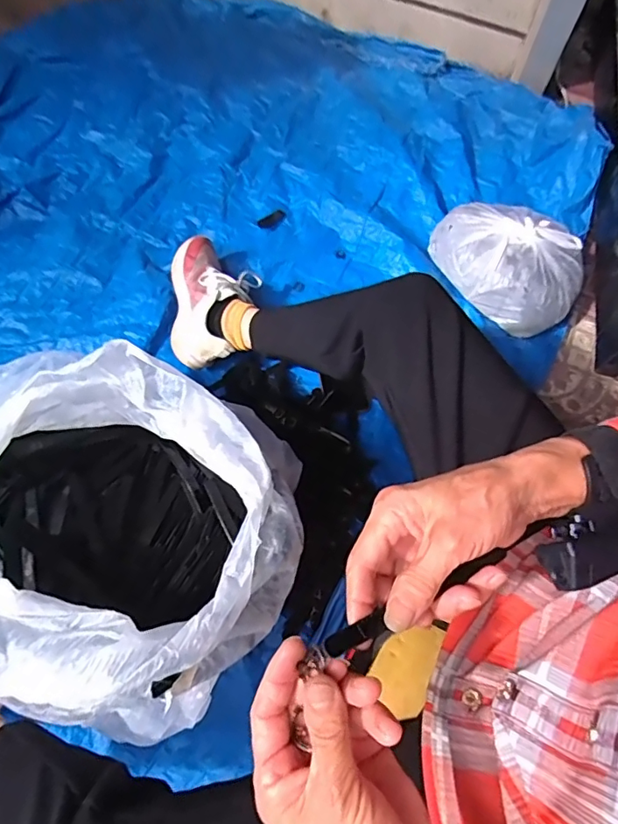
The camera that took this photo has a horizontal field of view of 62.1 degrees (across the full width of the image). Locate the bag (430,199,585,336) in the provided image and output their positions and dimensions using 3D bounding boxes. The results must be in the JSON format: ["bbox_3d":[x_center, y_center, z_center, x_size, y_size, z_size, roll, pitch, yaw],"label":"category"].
[{"bbox_3d":[0.360,-0.280,0.916,0.217,0.098,0.270,-40,73,-17],"label":"bag"}]

